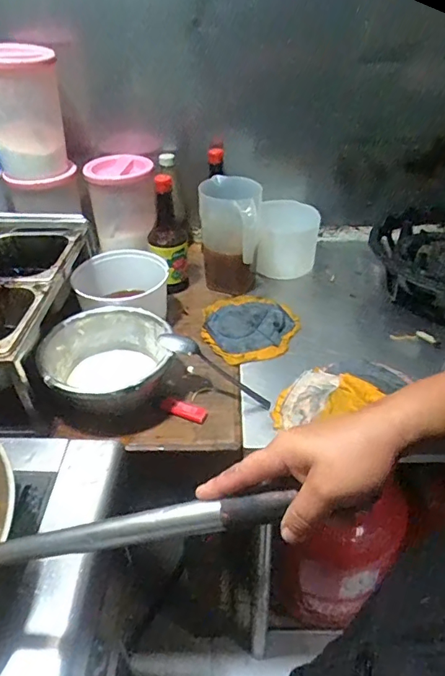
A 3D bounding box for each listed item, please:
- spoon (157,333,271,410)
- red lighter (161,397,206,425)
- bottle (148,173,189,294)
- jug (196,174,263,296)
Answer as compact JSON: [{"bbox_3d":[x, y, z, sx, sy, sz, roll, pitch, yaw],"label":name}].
[{"bbox_3d":[-0.009,0.045,0.694,0.185,0.037,0.025,34,43,-3],"label":"spoon"},{"bbox_3d":[-0.054,0.101,0.691,0.067,0.008,0.024,16,41,20],"label":"red lighter"},{"bbox_3d":[-0.099,-0.186,0.892,0.071,0.203,0.062,0,38,2],"label":"bottle"},{"bbox_3d":[0.017,-0.202,0.933,0.113,0.172,0.148,0,38,2],"label":"jug"}]

